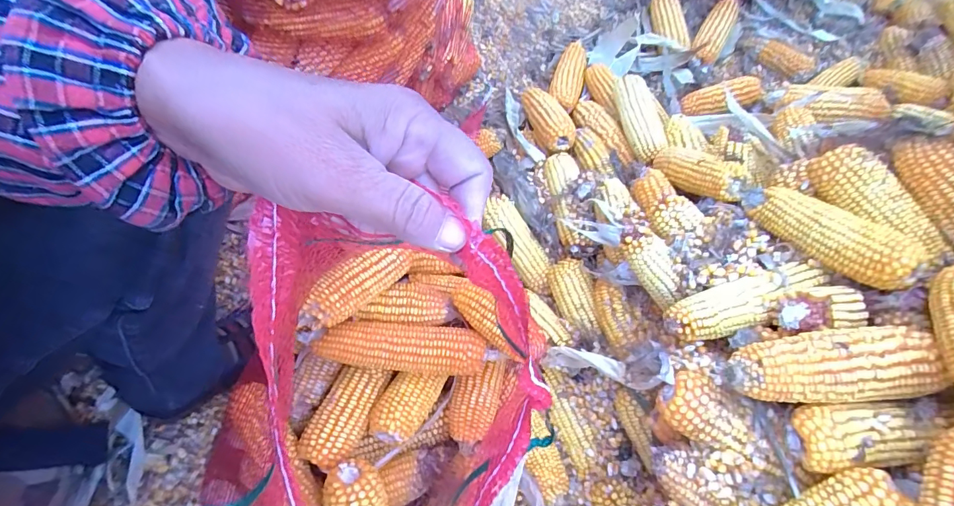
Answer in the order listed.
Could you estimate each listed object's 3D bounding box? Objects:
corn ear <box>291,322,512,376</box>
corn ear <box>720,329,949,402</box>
[{"bbox_3d":[-0.080,0.101,0.487,0.201,0.056,0.049,2,66,4],"label":"corn ear"},{"bbox_3d":[0.266,0.092,0.352,0.142,0.058,0.048,-3,66,1],"label":"corn ear"}]

